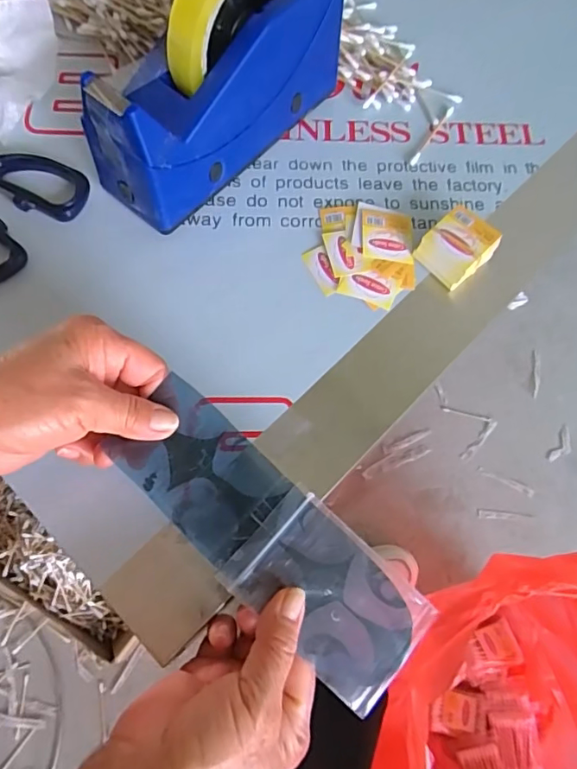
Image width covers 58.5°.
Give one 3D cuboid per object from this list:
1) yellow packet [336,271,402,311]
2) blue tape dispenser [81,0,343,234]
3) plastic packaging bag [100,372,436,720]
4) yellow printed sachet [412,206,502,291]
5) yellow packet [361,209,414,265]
[{"bbox_3d":[0.058,-0.071,0.373,0.041,0.004,0.026,20,69,5],"label":"yellow packet"},{"bbox_3d":[-0.046,-0.216,0.354,0.060,0.138,0.196,40,72,12],"label":"blue tape dispenser"},{"bbox_3d":[-0.012,0.083,0.281,0.190,0.010,0.063,42,73,7],"label":"plastic packaging bag"},{"bbox_3d":[0.123,-0.099,0.376,0.045,0.024,0.043,-40,75,-16],"label":"yellow printed sachet"},{"bbox_3d":[0.074,-0.112,0.387,0.040,0.004,0.045,5,69,-1],"label":"yellow packet"}]

